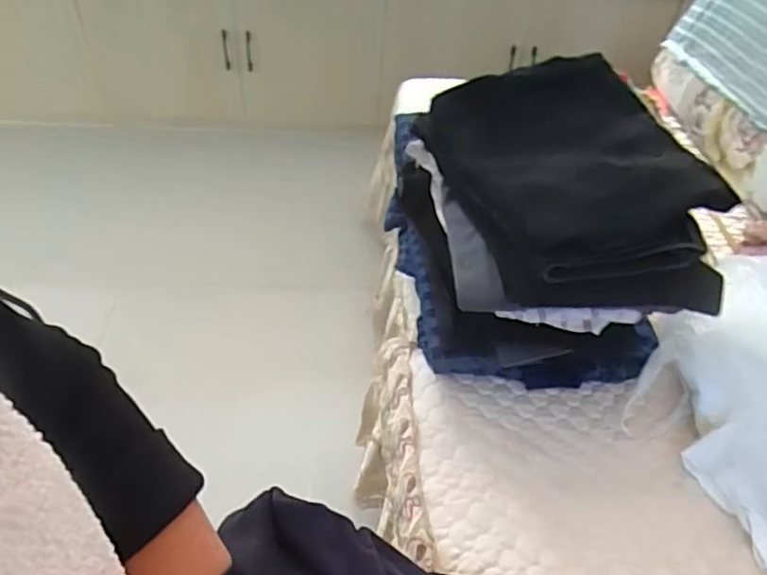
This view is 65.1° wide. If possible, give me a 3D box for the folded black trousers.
[{"bbox_3d":[0.205,-0.116,0.647,0.234,0.101,0.323,-7,48,-14],"label":"folded black trousers"}]

